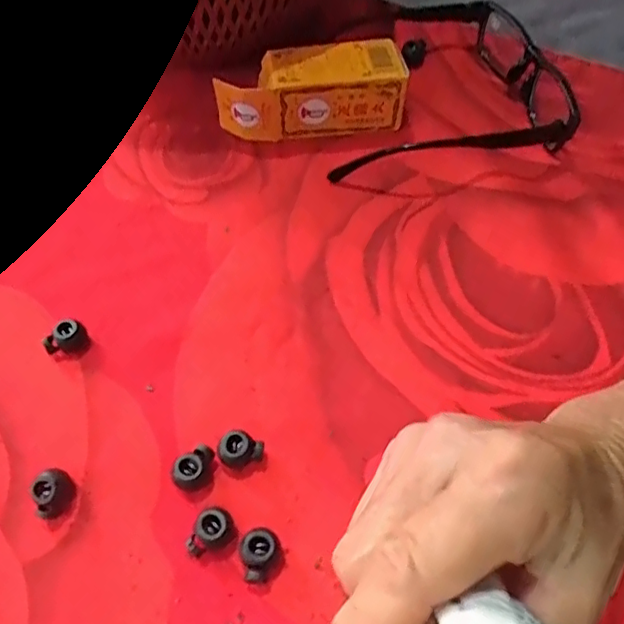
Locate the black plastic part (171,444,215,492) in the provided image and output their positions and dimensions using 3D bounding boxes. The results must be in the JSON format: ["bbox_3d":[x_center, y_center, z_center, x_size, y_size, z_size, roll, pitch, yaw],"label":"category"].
[{"bbox_3d":[-0.048,0.066,0.241,0.019,0.011,0.014,-31,62,-20],"label":"black plastic part"}]

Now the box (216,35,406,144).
[{"bbox_3d":[-0.001,-0.133,0.354,0.109,0.041,0.038,-7,57,-6],"label":"box"}]

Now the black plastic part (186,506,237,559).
[{"bbox_3d":[-0.040,0.087,0.228,0.020,0.012,0.013,-29,61,-19],"label":"black plastic part"}]

